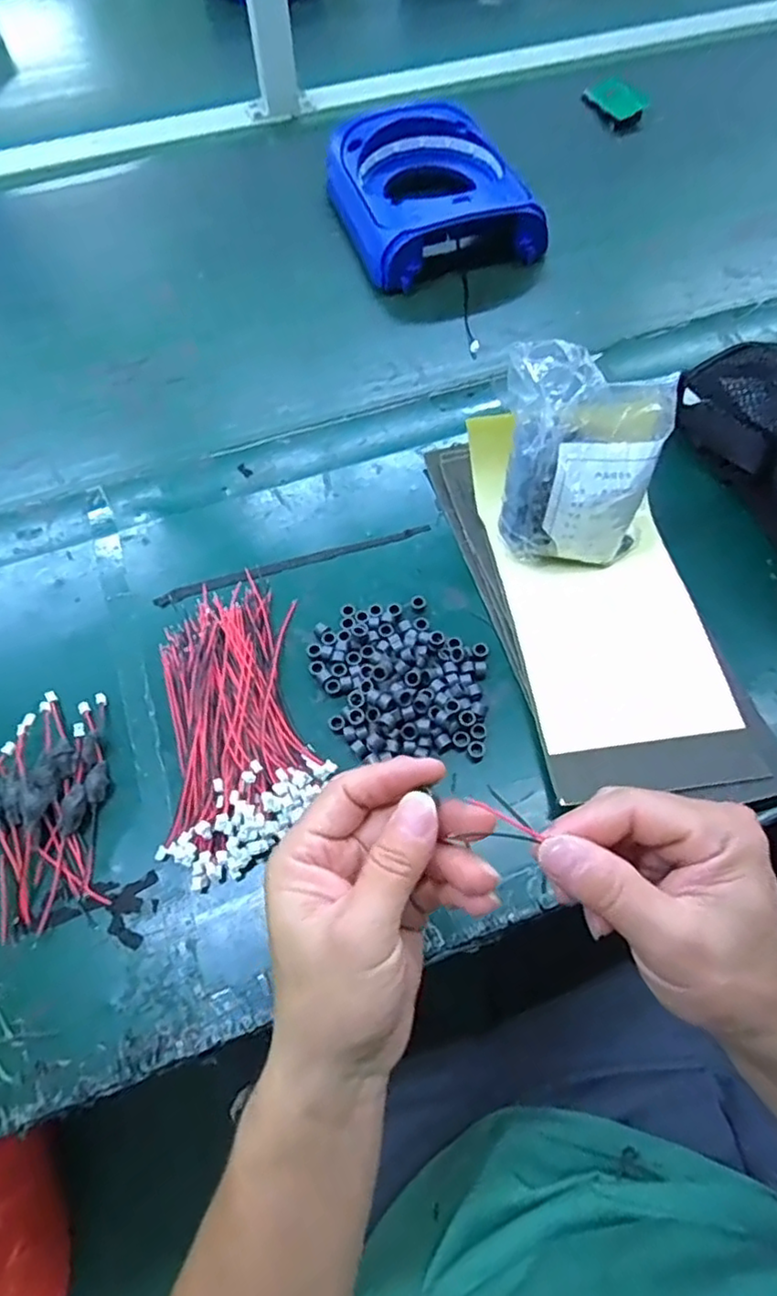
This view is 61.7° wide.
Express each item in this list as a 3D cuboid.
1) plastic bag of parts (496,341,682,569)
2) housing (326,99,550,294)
[{"bbox_3d":[0.119,-0.111,0.417,0.101,0.133,0.066,12,64,9],"label":"plastic bag of parts"},{"bbox_3d":[0.039,-0.459,0.657,0.169,0.065,0.206,-18,64,-6],"label":"housing"}]

